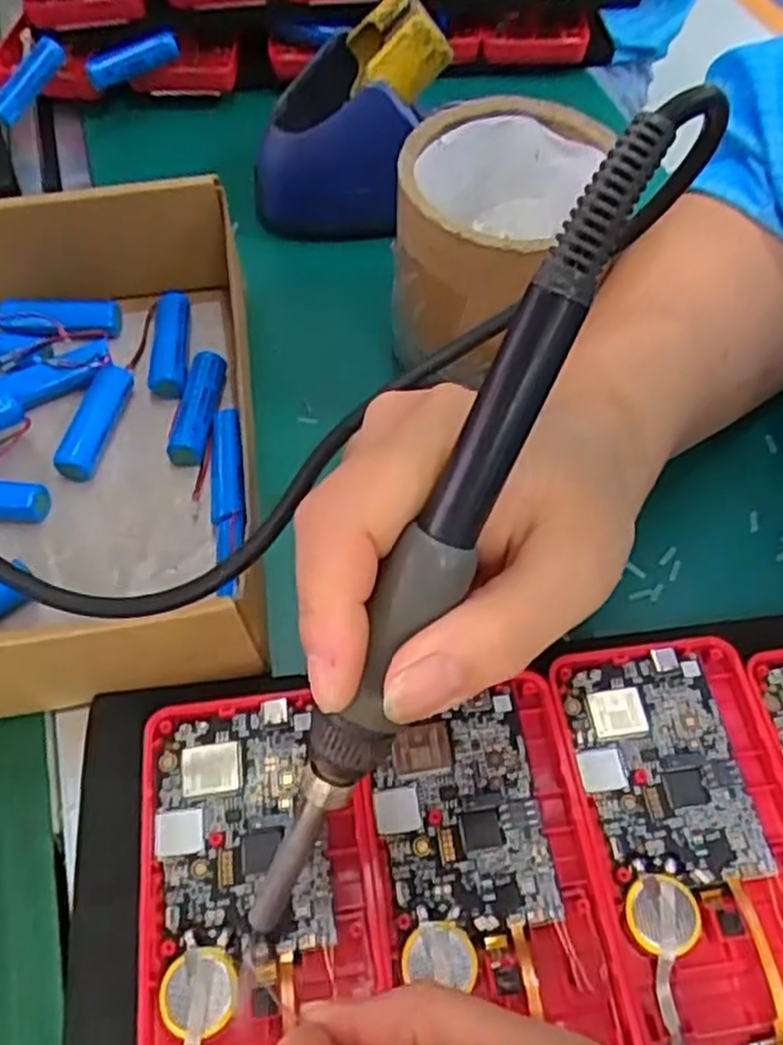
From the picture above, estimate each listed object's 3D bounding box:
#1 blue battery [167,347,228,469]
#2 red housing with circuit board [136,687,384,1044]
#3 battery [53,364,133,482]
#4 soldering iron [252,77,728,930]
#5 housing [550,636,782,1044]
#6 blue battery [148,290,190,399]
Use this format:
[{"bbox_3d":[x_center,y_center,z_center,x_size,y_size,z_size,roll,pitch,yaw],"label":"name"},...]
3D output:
[{"bbox_3d":[-0.078,-0.046,0.323,0.015,0.015,0.049,5,58,2],"label":"blue battery"},{"bbox_3d":[-0.036,0.104,0.216,0.061,0.008,0.116,-6,57,-5],"label":"red housing with circuit board"},{"bbox_3d":[-0.119,-0.041,0.318,0.015,0.015,0.049,8,58,5],"label":"battery"},{"bbox_3d":[0.011,0.007,0.169,0.015,0.198,0.018,29,15,17],"label":"soldering iron"},{"bbox_3d":[0.088,0.095,0.234,0.064,0.019,0.119,-6,58,-4],"label":"housing"},{"bbox_3d":[-0.094,-0.078,0.343,0.015,0.019,0.051,-5,58,-3],"label":"blue battery"}]

